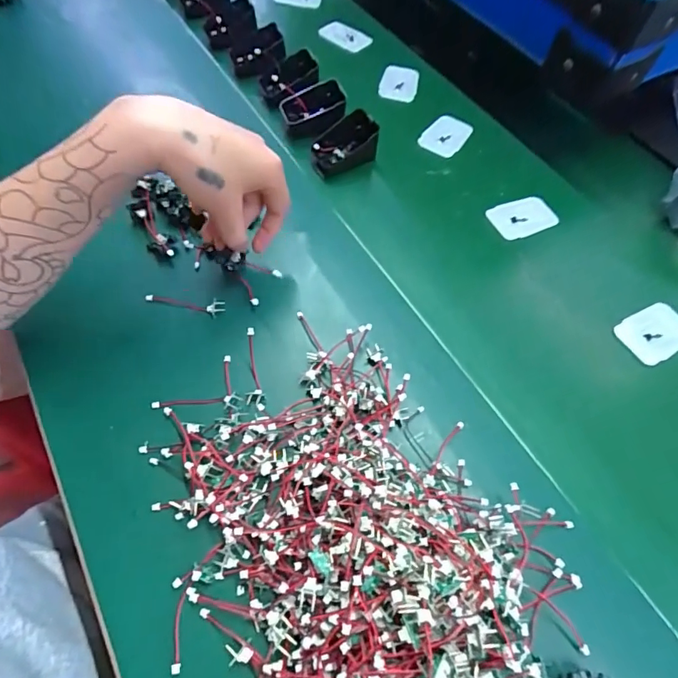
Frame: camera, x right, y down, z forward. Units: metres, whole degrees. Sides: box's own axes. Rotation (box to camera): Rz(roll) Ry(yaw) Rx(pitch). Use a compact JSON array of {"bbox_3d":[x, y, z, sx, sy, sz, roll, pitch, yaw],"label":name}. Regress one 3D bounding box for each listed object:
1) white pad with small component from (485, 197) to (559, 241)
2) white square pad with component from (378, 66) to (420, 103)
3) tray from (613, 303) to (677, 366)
[{"bbox_3d":[0.189,-0.126,0.477,0.062,0.011,0.042,-15,62,-13],"label":"white pad with small component"},{"bbox_3d":[0.077,-0.329,0.596,0.047,0.009,0.077,10,59,2],"label":"white square pad with component"},{"bbox_3d":[0.279,-0.005,0.410,0.060,0.004,0.046,-34,76,-9],"label":"tray"}]

